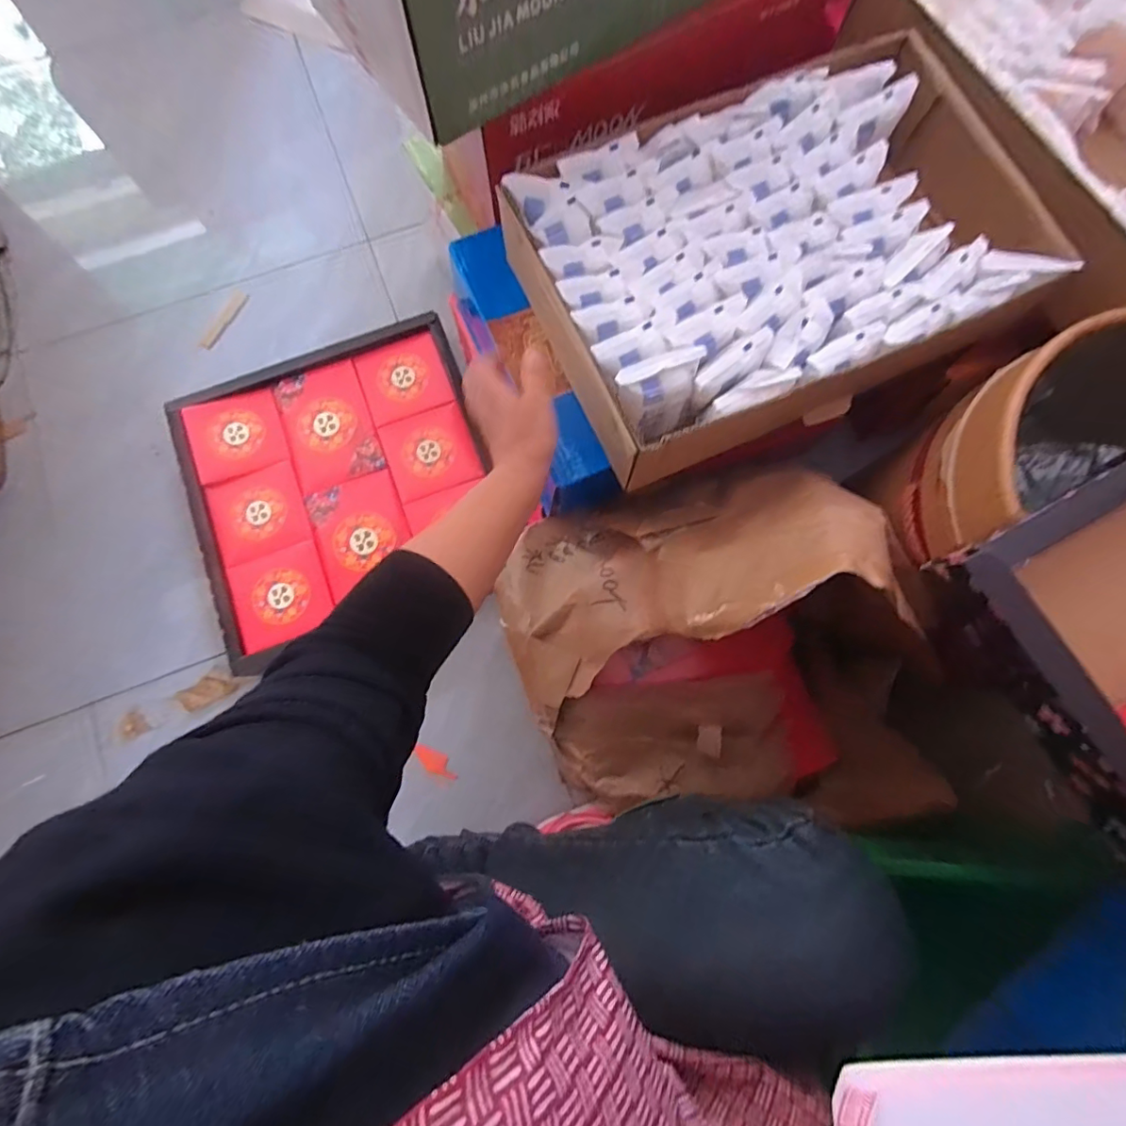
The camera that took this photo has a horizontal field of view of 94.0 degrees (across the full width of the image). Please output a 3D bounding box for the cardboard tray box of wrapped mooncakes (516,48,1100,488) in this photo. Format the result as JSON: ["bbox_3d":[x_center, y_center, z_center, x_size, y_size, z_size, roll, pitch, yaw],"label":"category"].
[{"bbox_3d":[0.209,-0.297,0.517,0.472,0.077,0.335,-21,80,-4],"label":"cardboard tray box of wrapped mooncakes"}]

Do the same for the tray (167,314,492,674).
[{"bbox_3d":[-0.337,-0.121,0.793,0.439,0.061,0.402,-21,80,-4],"label":"tray"}]

